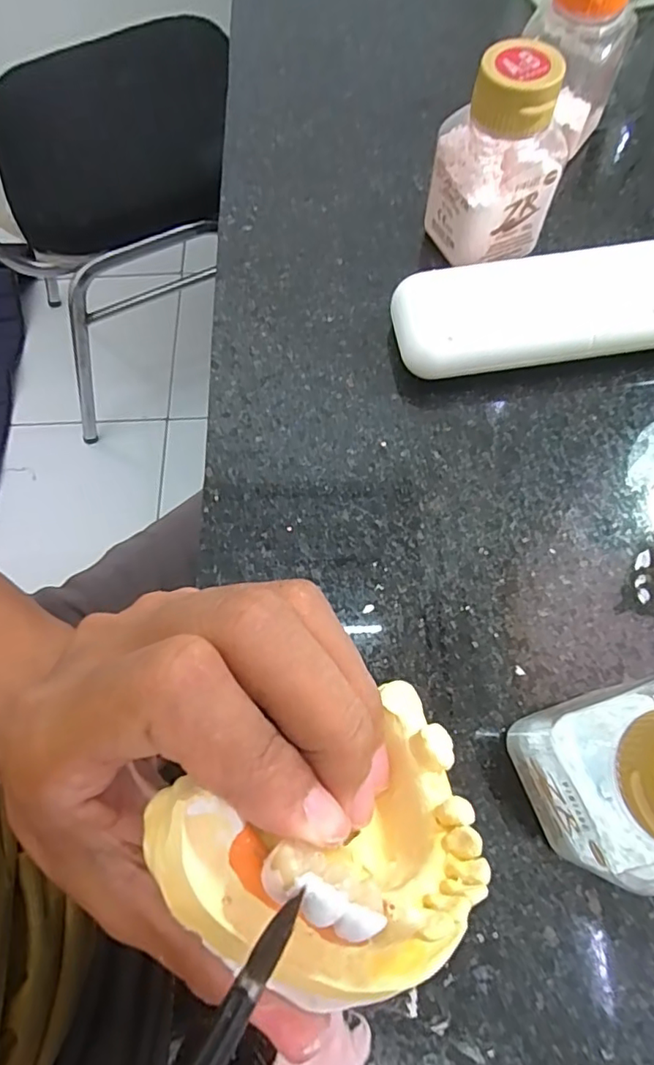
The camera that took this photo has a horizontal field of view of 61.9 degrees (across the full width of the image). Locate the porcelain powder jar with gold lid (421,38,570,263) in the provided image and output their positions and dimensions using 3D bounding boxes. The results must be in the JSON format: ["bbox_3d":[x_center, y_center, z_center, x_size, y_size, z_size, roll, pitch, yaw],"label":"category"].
[{"bbox_3d":[0.067,-0.146,0.221,0.036,0.074,0.040,-25,69,-8],"label":"porcelain powder jar with gold lid"}]

